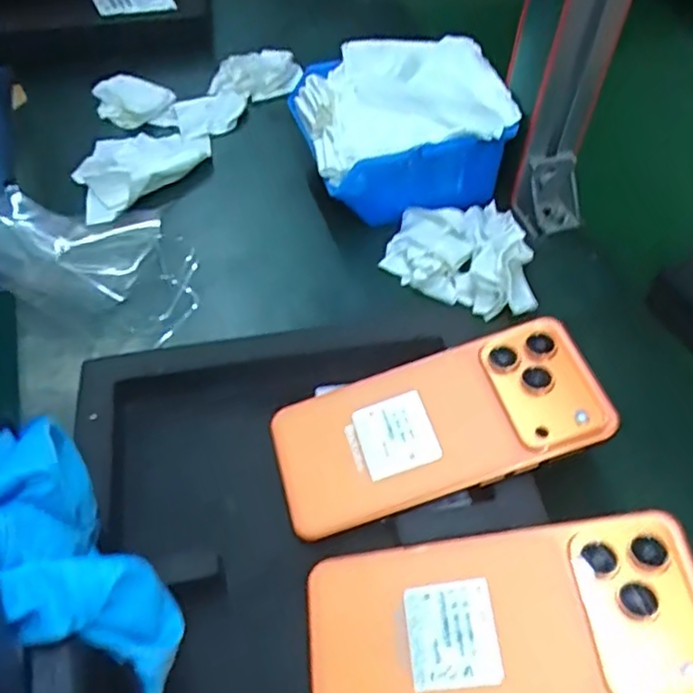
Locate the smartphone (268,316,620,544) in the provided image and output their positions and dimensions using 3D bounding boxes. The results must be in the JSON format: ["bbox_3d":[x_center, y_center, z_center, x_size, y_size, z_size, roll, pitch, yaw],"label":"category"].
[{"bbox_3d":[0.045,0.039,0.338,0.162,0.009,0.076,-20,52,2],"label":"smartphone"}]

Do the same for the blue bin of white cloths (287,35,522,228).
[{"bbox_3d":[0.035,-0.169,0.495,0.145,0.075,0.145,-5,53,-6],"label":"blue bin of white cloths"}]

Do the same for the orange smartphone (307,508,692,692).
[{"bbox_3d":[0.065,0.117,0.277,0.162,0.009,0.077,-12,50,9],"label":"orange smartphone"}]

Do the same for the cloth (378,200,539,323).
[{"bbox_3d":[0.075,-0.063,0.448,0.094,0.025,0.087,4,52,0],"label":"cloth"}]

